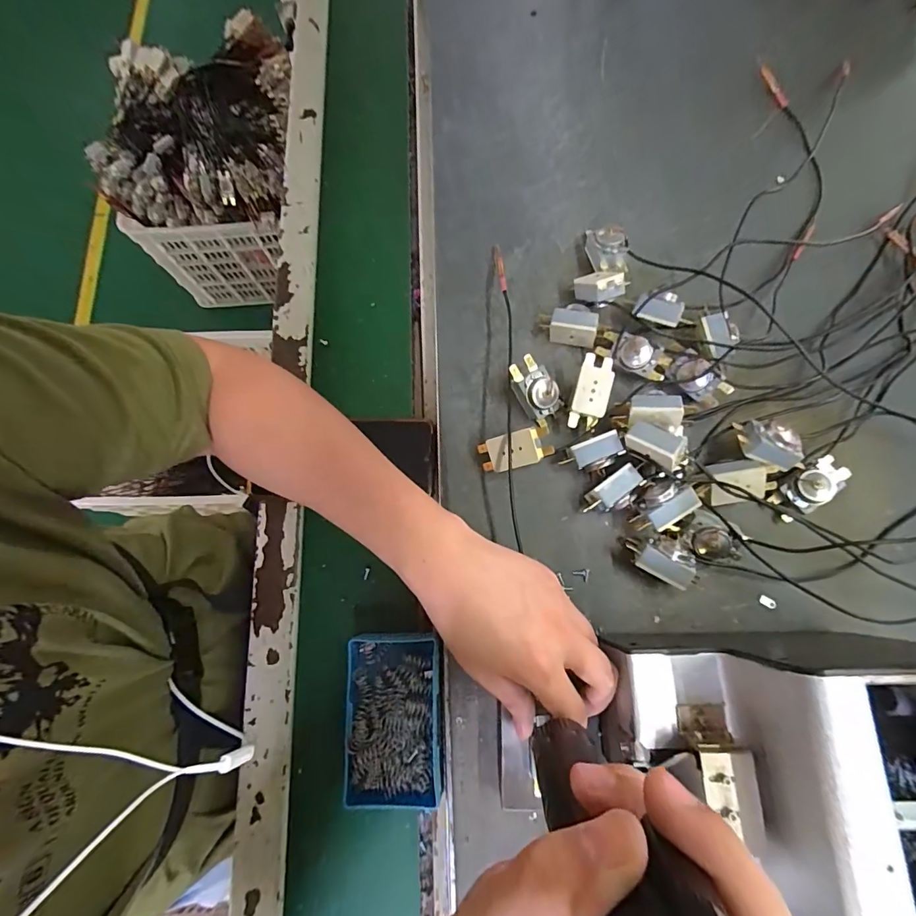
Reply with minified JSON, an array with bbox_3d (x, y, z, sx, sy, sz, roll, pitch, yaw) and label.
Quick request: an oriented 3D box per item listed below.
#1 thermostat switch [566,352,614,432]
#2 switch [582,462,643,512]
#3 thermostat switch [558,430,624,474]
[{"bbox_3d":[0.108,-0.053,0.364,0.028,0.025,0.058,17,77,5],"label":"thermostat switch"},{"bbox_3d":[0.120,0.030,0.352,0.049,0.027,0.025,-34,76,-6],"label":"switch"},{"bbox_3d":[0.106,-0.001,0.359,0.043,0.031,0.024,-19,75,-2],"label":"thermostat switch"}]

